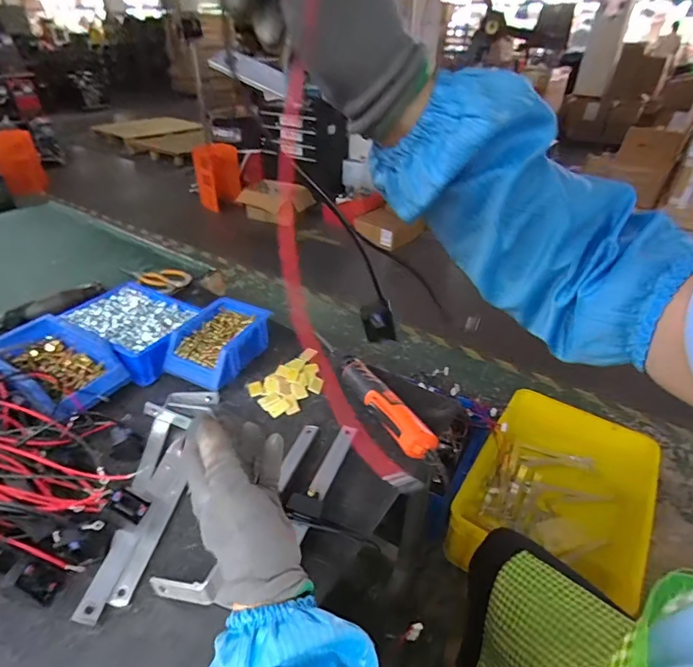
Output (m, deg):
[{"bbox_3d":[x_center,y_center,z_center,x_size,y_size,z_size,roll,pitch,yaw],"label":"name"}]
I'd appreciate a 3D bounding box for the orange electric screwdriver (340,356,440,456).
[{"bbox_3d":[0.054,0.104,0.602,0.046,0.044,0.180,-17,39,-24],"label":"orange electric screwdriver"}]

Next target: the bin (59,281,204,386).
[{"bbox_3d":[-0.353,-0.007,0.726,0.194,0.061,0.153,17,38,20],"label":"bin"}]

